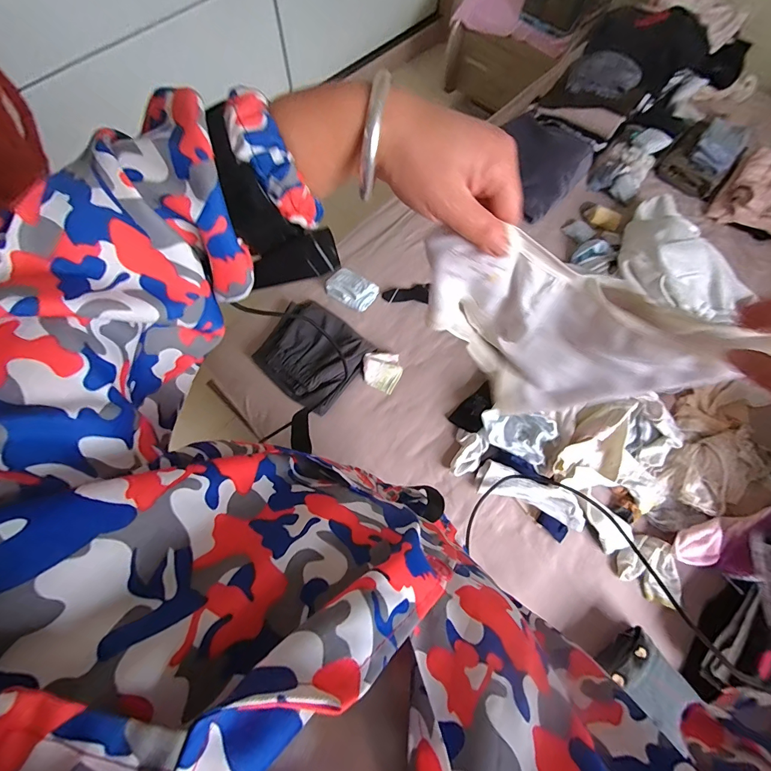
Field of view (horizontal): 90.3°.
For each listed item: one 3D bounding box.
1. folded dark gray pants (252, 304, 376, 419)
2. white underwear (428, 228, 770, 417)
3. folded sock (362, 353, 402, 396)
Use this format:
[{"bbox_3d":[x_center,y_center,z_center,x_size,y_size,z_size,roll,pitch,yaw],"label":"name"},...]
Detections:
[{"bbox_3d":[-0.186,-0.084,0.960,0.246,0.055,0.227,36,73,11],"label":"folded dark gray pants"},{"bbox_3d":[0.174,-0.041,0.354,0.280,0.193,0.077,0,70,-2],"label":"white underwear"},{"bbox_3d":[-0.008,-0.041,0.951,0.094,0.054,0.093,23,71,6],"label":"folded sock"}]

